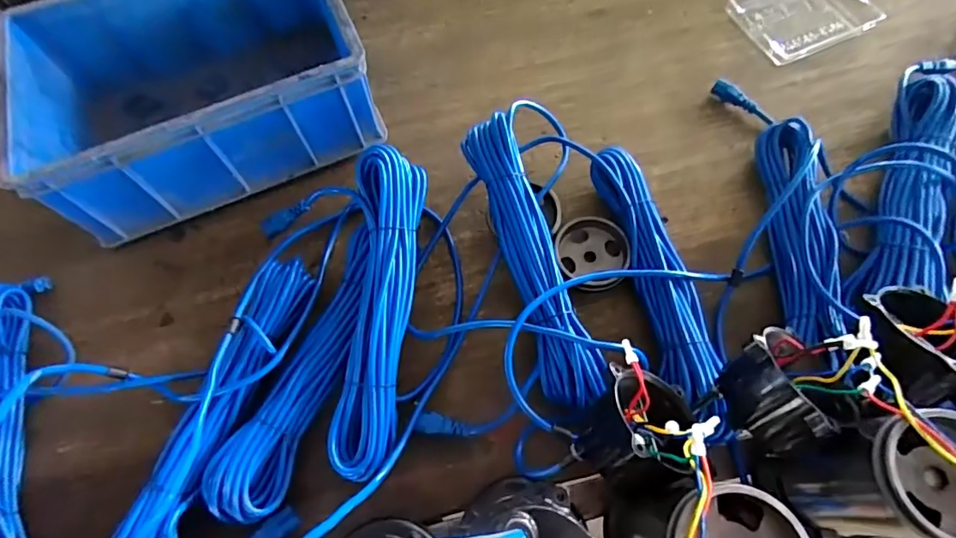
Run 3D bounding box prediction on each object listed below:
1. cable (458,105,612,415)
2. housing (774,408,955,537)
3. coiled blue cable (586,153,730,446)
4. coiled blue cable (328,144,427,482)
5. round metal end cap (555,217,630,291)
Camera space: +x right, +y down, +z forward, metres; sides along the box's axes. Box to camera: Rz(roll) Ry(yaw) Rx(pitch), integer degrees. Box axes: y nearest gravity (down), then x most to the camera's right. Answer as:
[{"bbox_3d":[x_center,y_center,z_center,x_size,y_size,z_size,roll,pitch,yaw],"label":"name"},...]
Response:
[{"bbox_3d":[0.060,-0.015,0.572,0.068,0.087,0.338,-17,66,-5],"label":"cable"},{"bbox_3d":[0.323,0.174,0.409,0.084,0.174,0.085,-1,66,2],"label":"housing"},{"bbox_3d":[0.202,0.011,0.571,0.069,0.050,0.339,-11,66,-2],"label":"coiled blue cable"},{"bbox_3d":[-0.110,0.038,0.549,0.078,0.047,0.343,3,76,5],"label":"coiled blue cable"},{"bbox_3d":[0.136,-0.020,0.604,0.080,0.028,0.092,-11,66,-3],"label":"round metal end cap"}]

